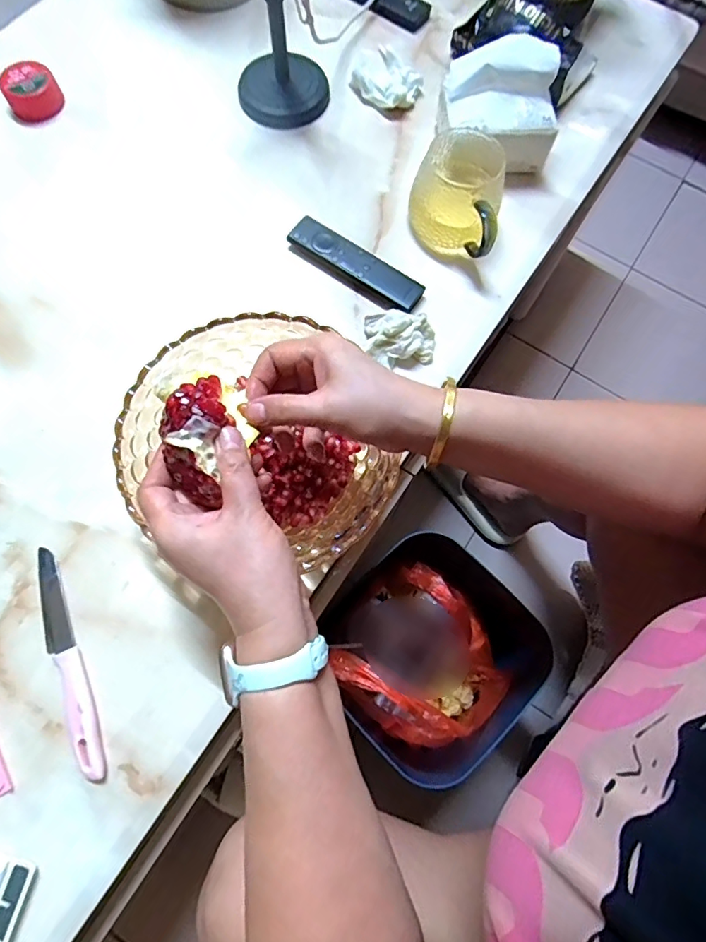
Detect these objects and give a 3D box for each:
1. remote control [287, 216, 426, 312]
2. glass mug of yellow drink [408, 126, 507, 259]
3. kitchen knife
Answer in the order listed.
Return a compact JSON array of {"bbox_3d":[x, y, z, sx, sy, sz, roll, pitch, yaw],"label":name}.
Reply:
[{"bbox_3d":[0.003,-0.224,0.534,0.156,0.017,0.036,34,74,9],"label":"remote control"},{"bbox_3d":[0.117,-0.295,0.528,0.097,0.076,0.101,24,73,6],"label":"glass mug of yellow drink"},{"bbox_3d":[-0.240,0.157,0.414,0.027,0.009,0.193,-24,74,-9],"label":"kitchen knife"}]

